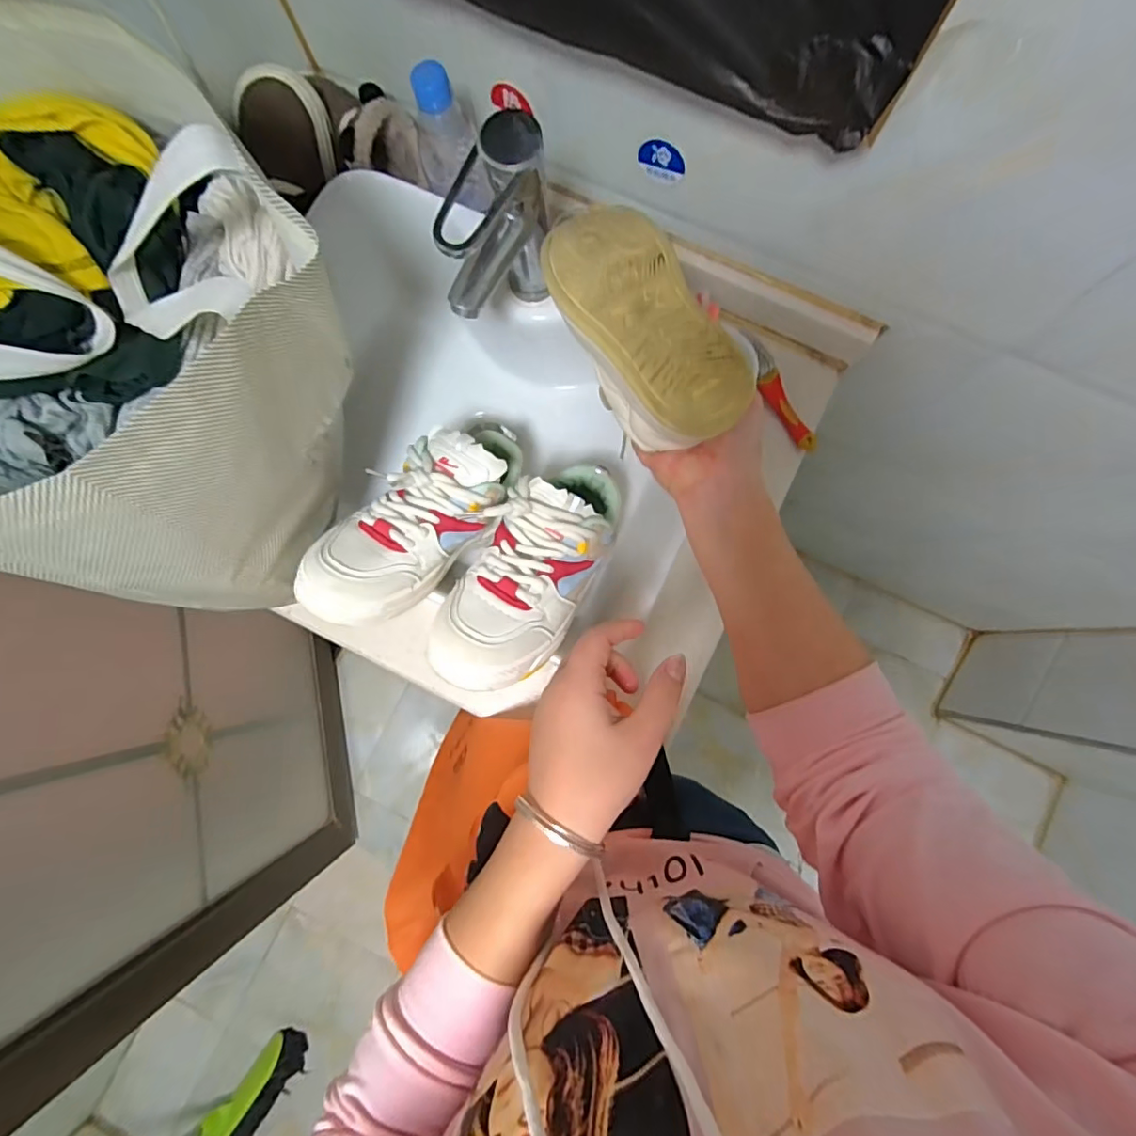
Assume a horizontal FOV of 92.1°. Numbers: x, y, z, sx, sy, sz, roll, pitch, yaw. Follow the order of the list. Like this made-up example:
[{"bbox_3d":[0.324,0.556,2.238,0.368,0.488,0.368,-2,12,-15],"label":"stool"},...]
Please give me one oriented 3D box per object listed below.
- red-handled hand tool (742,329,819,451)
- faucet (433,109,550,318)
[{"bbox_3d":[0.249,-0.208,0.650,0.029,0.017,0.155,-30,94,-2],"label":"red-handled hand tool"},{"bbox_3d":[-0.058,-0.258,0.466,0.048,0.165,0.124,30,84,6],"label":"faucet"}]

